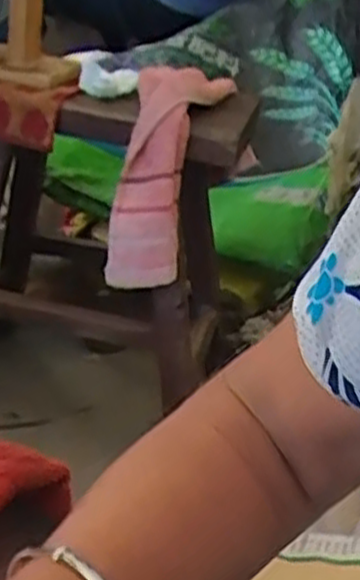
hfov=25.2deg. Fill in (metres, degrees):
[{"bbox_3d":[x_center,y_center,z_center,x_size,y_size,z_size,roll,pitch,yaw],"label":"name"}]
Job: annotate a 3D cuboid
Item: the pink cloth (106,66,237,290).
[{"bbox_3d":[-0.019,-0.127,0.843,0.081,0.257,0.082,12,-11,7],"label":"pink cloth"}]

